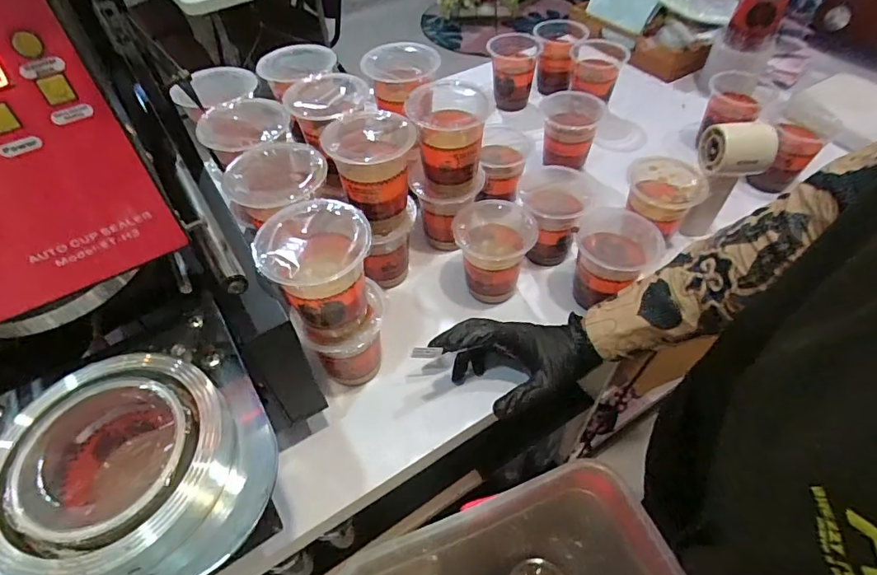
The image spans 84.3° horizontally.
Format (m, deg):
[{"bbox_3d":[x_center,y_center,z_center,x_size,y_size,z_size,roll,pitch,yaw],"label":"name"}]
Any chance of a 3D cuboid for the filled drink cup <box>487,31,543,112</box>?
[{"bbox_3d":[0.123,-0.368,0.830,0.090,0.093,0.086,-1,51,1],"label":"filled drink cup"}]

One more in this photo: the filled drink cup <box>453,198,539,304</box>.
[{"bbox_3d":[0.063,-0.042,0.560,0.086,0.087,0.092,-1,51,1],"label":"filled drink cup"}]

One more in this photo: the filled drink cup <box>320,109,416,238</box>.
[{"bbox_3d":[-0.067,-0.119,0.506,0.084,0.104,0.081,-1,51,1],"label":"filled drink cup"}]

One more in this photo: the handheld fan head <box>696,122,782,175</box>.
[{"bbox_3d":[0.344,-0.157,0.551,0.065,0.049,0.054,-4,51,-1],"label":"handheld fan head"}]

